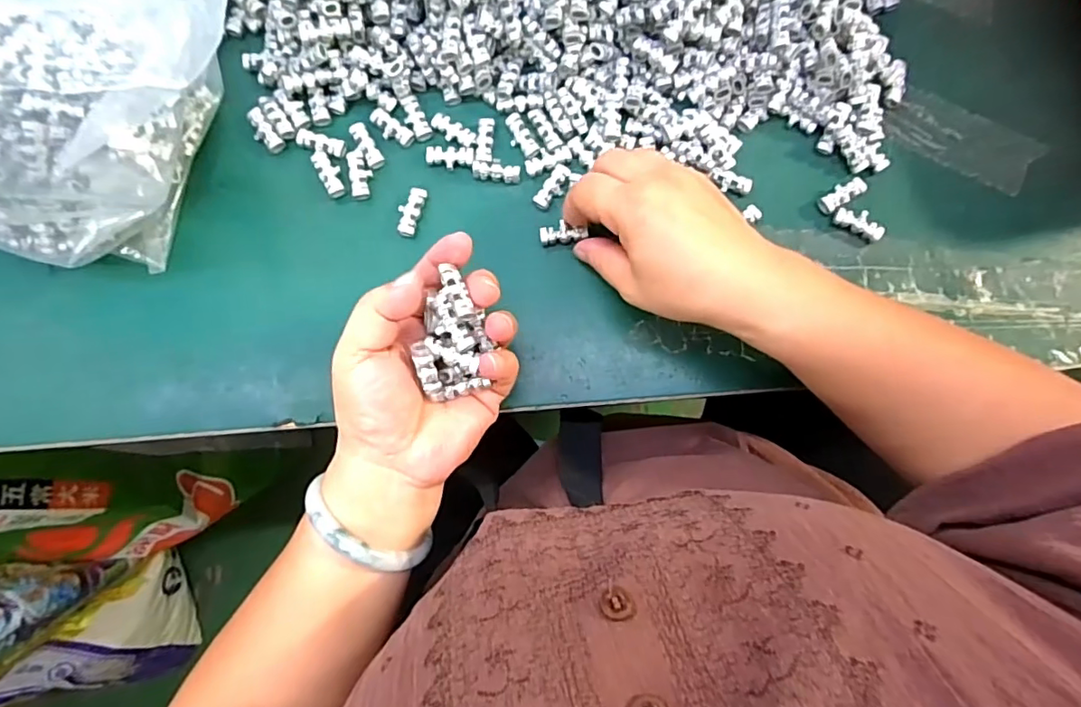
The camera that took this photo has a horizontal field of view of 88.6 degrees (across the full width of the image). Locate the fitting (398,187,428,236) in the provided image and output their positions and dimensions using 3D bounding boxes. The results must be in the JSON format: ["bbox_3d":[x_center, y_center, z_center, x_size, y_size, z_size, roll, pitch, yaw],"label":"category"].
[{"bbox_3d":[-0.081,-0.089,0.345,0.013,0.005,0.031,16,81,1],"label":"fitting"}]

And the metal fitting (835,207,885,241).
[{"bbox_3d":[0.201,-0.083,0.347,0.031,0.006,0.015,27,82,2],"label":"metal fitting"}]

